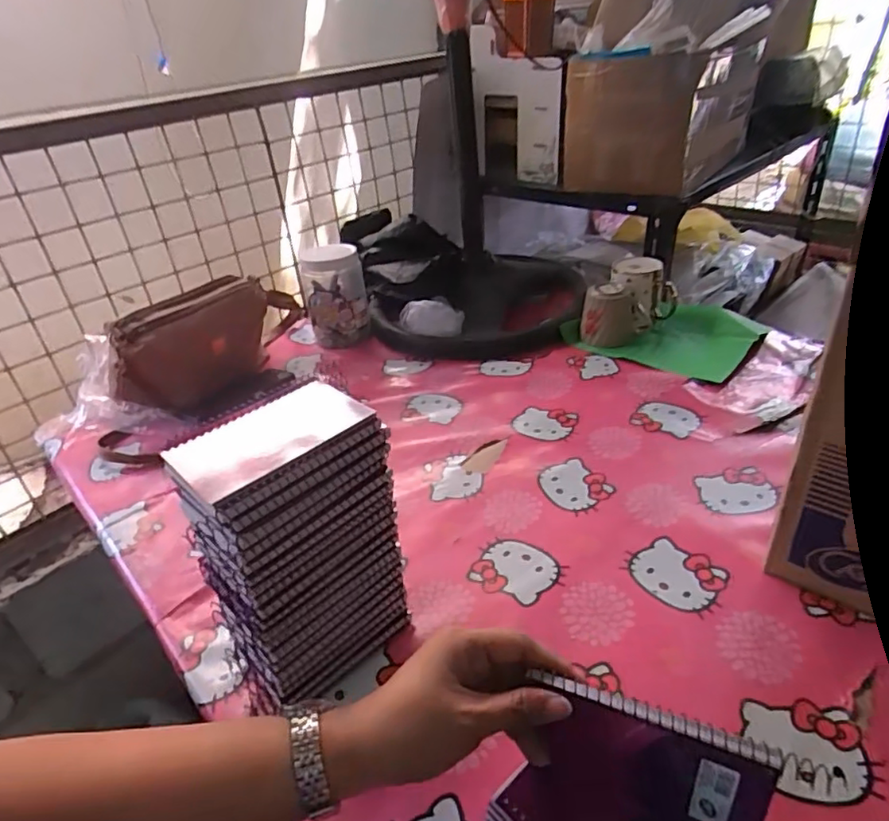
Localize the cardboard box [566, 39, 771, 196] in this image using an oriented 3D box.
[{"bbox_3d":[0.379,-0.537,1.087,0.243,0.208,0.298,20,42,35],"label":"cardboard box"}]

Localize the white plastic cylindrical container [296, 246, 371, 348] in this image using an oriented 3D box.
[{"bbox_3d":[-0.189,-0.197,1.040,0.102,0.156,0.102,-11,33,-6],"label":"white plastic cylindrical container"}]

